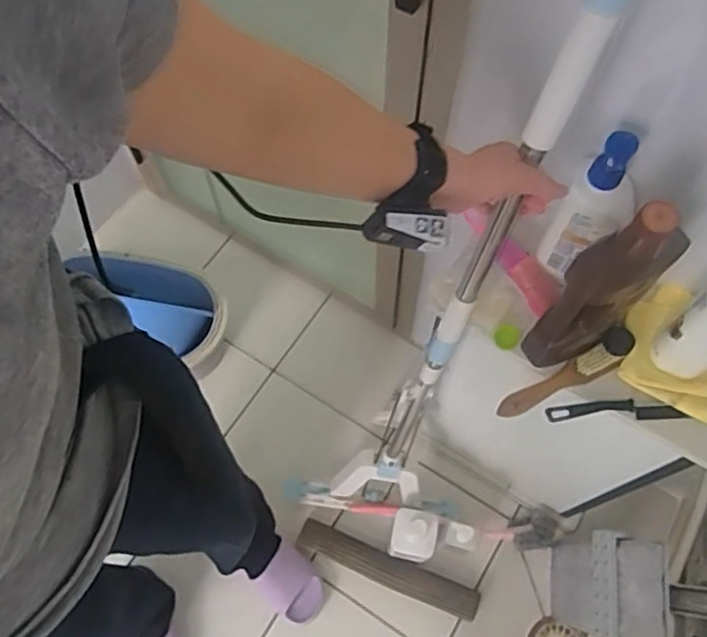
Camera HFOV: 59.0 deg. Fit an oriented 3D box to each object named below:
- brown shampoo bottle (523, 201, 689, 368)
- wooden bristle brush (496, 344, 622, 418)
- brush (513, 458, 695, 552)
[{"bbox_3d":[0.268,-0.027,0.678,0.113,0.266,0.060,-33,68,-14],"label":"brown shampoo bottle"},{"bbox_3d":[0.250,0.080,0.768,0.156,0.032,0.034,-24,66,-10],"label":"wooden bristle brush"},{"bbox_3d":[0.389,0.315,1.057,0.119,0.572,0.063,-24,66,-10],"label":"brush"}]

